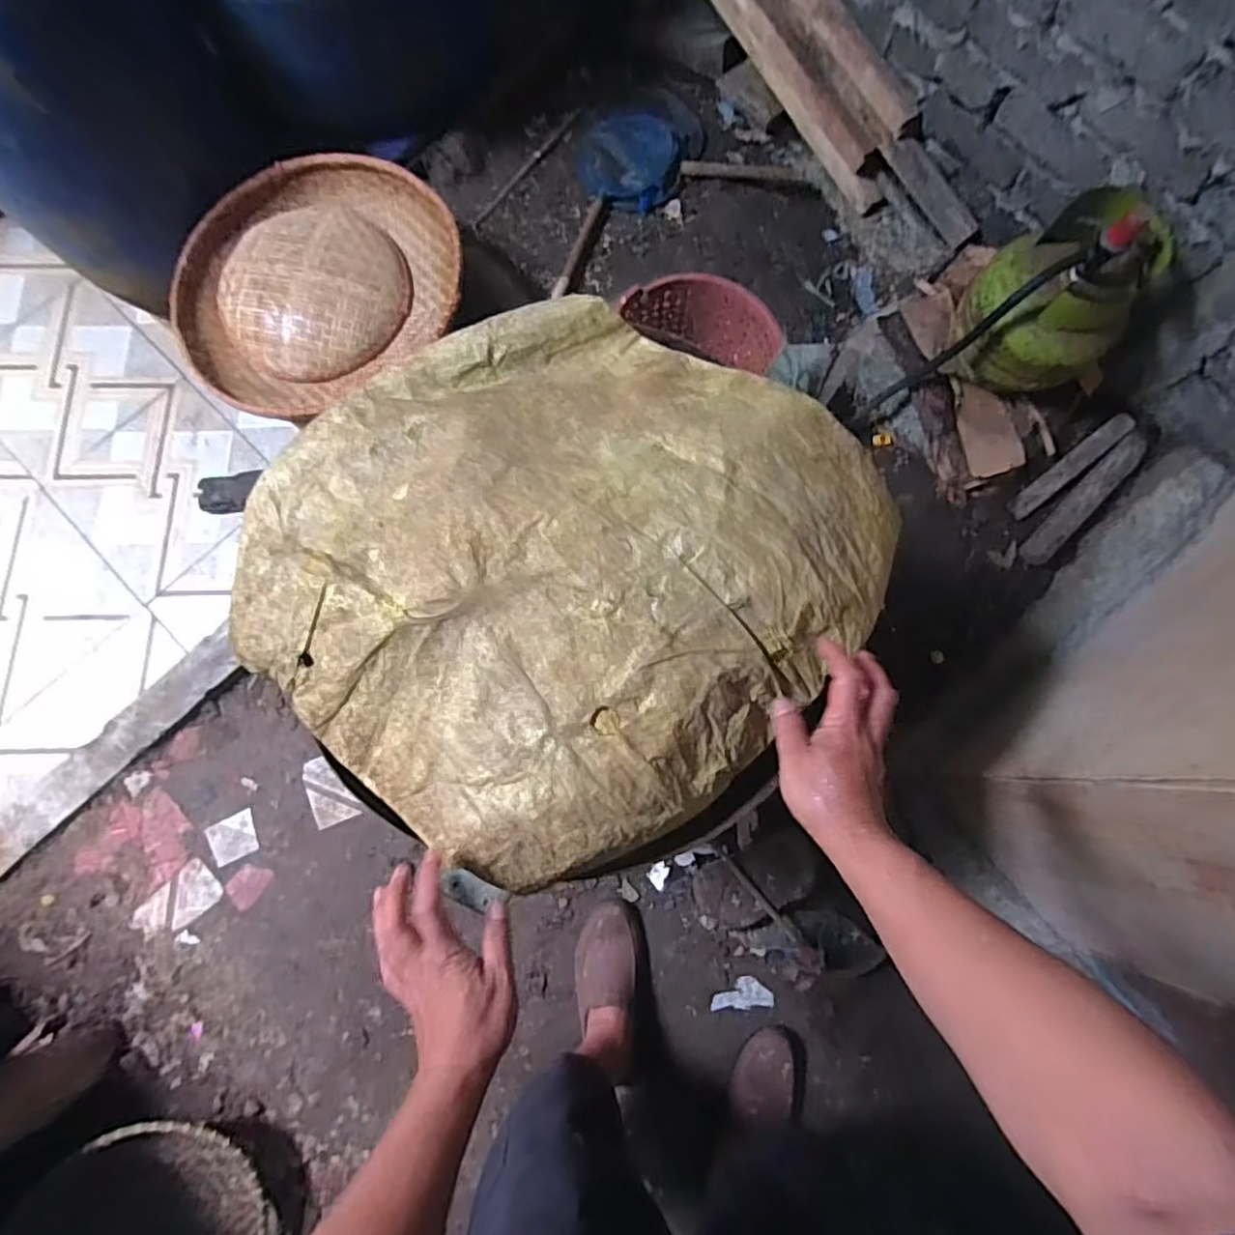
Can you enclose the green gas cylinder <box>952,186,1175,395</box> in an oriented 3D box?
[{"bbox_3d":[0.774,-0.549,1.128,0.235,0.316,0.278,-40,81,-9],"label":"green gas cylinder"}]

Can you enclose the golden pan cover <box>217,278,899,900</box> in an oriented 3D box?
[{"bbox_3d":[-0.057,-0.067,0.606,0.509,0.091,0.525,44,80,8],"label":"golden pan cover"}]

